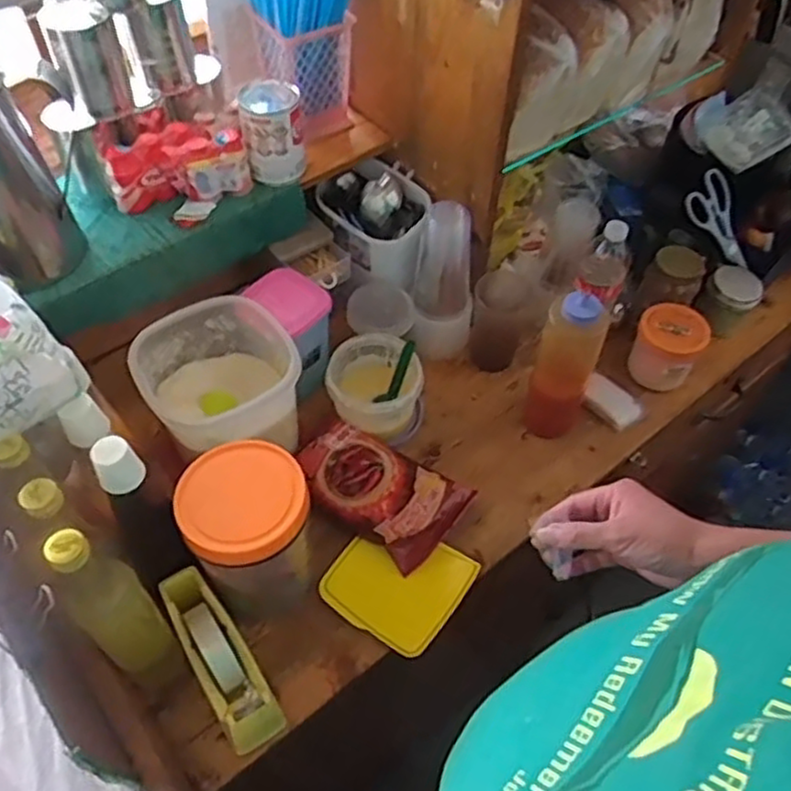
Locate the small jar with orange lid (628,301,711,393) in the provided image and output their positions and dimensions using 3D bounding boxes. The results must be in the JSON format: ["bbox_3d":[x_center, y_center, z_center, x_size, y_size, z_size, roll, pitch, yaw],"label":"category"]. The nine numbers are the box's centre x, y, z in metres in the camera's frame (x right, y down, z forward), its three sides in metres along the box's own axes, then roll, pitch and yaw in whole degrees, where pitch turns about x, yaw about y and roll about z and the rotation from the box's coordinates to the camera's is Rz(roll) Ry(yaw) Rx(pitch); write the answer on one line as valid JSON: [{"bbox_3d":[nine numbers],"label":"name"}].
[{"bbox_3d":[0.370,-0.065,0.982,0.087,0.101,0.087,1,55,-1],"label":"small jar with orange lid"}]

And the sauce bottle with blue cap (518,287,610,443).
[{"bbox_3d":[0.209,-0.035,0.878,0.071,0.223,0.074,20,57,12],"label":"sauce bottle with blue cap"}]

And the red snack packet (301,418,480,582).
[{"bbox_3d":[-0.019,0.107,0.864,0.191,0.040,0.127,33,60,19],"label":"red snack packet"}]

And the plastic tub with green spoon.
[{"bbox_3d":[-0.025,-0.007,0.925,0.119,0.096,0.117,1,55,-1],"label":"plastic tub with green spoon"}]

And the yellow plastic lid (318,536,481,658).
[{"bbox_3d":[0.004,0.210,0.817,0.140,0.018,0.133,29,59,17],"label":"yellow plastic lid"}]

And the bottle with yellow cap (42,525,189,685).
[{"bbox_3d":[-0.246,0.196,0.642,0.053,0.269,0.062,-25,60,-19],"label":"bottle with yellow cap"}]

